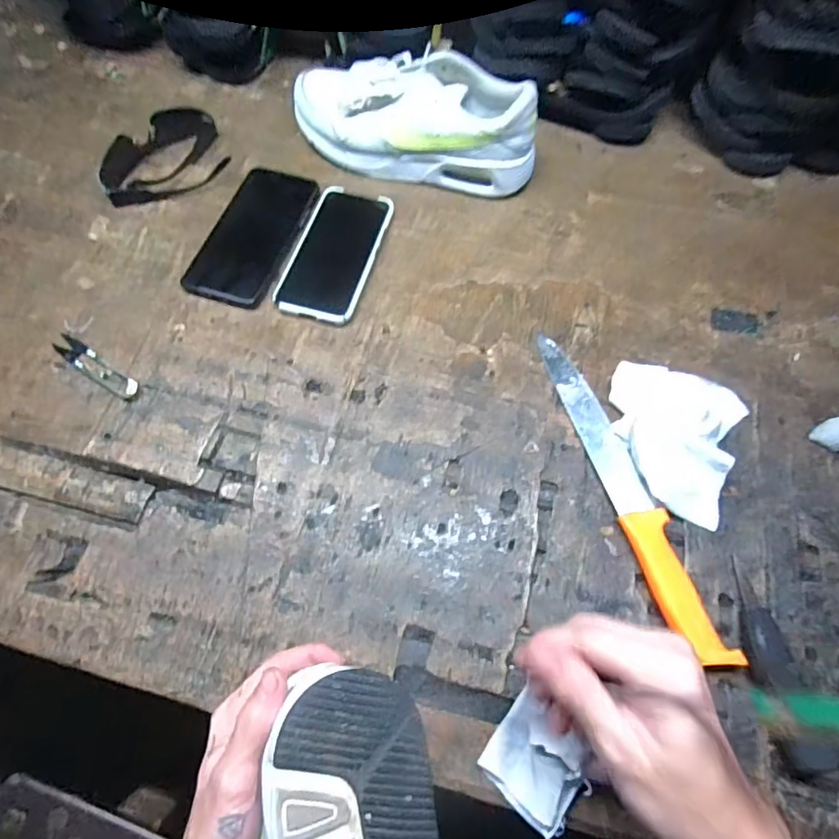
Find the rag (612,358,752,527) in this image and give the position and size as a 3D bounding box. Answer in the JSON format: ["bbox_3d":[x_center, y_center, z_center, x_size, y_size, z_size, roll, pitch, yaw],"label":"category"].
[{"bbox_3d":[0.208,0.010,0.418,0.107,0.021,0.122,25,67,11],"label":"rag"}]

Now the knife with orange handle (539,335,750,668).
[{"bbox_3d":[0.163,0.047,0.402,0.033,0.016,0.280,-14,66,-7],"label":"knife with orange handle"}]

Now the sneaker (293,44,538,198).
[{"bbox_3d":[-0.007,-0.318,0.530,0.258,0.091,0.094,12,65,5],"label":"sneaker"}]

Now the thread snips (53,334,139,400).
[{"bbox_3d":[-0.281,-0.046,0.435,0.095,0.004,0.020,31,68,13],"label":"thread snips"}]

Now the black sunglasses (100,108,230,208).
[{"bbox_3d":[-0.278,-0.286,0.539,0.129,0.033,0.085,-26,68,-12],"label":"black sunglasses"}]

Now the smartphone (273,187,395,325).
[{"bbox_3d":[-0.083,-0.164,0.495,0.077,0.013,0.158,14,65,6],"label":"smartphone"}]

